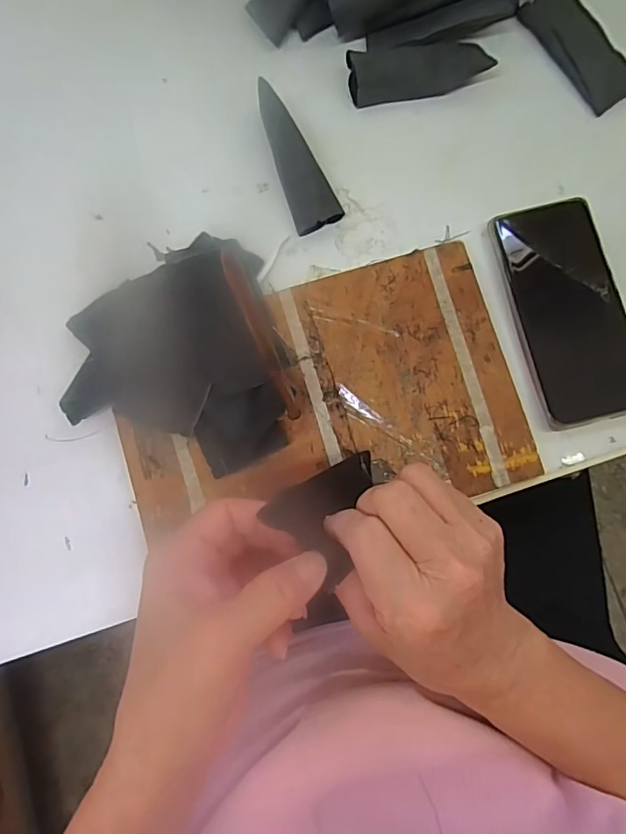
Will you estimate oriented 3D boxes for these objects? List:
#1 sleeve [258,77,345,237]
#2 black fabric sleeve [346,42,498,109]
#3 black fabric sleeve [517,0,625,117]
[{"bbox_3d":[-0.009,-0.187,0.368,0.036,0.035,0.102,-17,83,-1],"label":"sleeve"},{"bbox_3d":[0.080,-0.257,0.379,0.103,0.031,0.030,-2,83,1],"label":"black fabric sleeve"},{"bbox_3d":[0.204,-0.283,0.385,0.040,0.012,0.103,-37,84,-4],"label":"black fabric sleeve"}]

